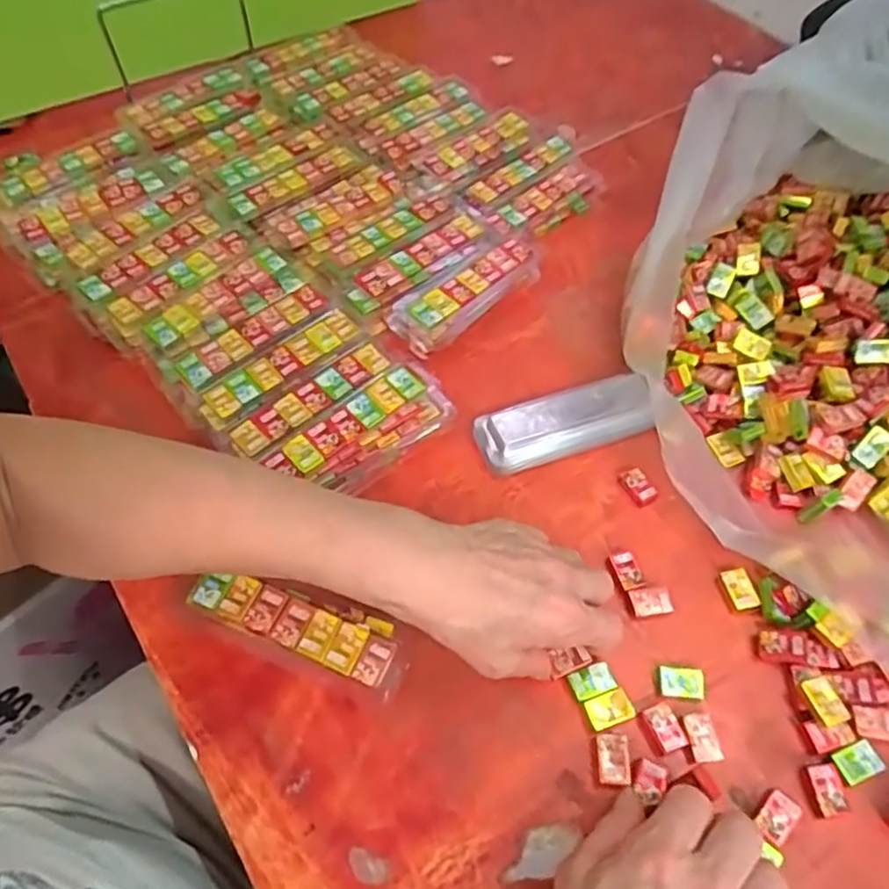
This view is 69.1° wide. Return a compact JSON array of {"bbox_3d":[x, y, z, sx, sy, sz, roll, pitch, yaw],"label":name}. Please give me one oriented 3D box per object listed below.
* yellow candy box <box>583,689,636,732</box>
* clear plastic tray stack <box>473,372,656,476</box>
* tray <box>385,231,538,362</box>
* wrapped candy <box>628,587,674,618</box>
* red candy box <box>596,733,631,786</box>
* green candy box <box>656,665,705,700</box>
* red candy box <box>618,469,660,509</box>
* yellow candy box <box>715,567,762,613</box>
[{"bbox_3d":[0.094,0.151,0.368,0.027,0.007,0.017,-16,59,-11],"label":"yellow candy box"},{"bbox_3d":[0.087,-0.016,0.470,0.129,0.021,0.048,-15,59,-11],"label":"clear plastic tray stack"},{"bbox_3d":[0.019,-0.121,0.519,0.139,0.031,0.052,-35,64,-22],"label":"tray"},{"bbox_3d":[0.129,0.098,0.402,0.024,0.008,0.017,-8,58,-7],"label":"wrapped candy"},{"bbox_3d":[0.092,0.173,0.354,0.016,0.009,0.026,3,57,1],"label":"red candy box"},{"bbox_3d":[0.138,0.139,0.376,0.026,0.011,0.017,6,57,2],"label":"green candy box"},{"bbox_3d":[0.134,0.029,0.446,0.018,0.006,0.026,-25,61,-16],"label":"red candy box"},{"bbox_3d":[0.185,0.092,0.407,0.019,0.008,0.025,-9,58,-7],"label":"yellow candy box"}]

